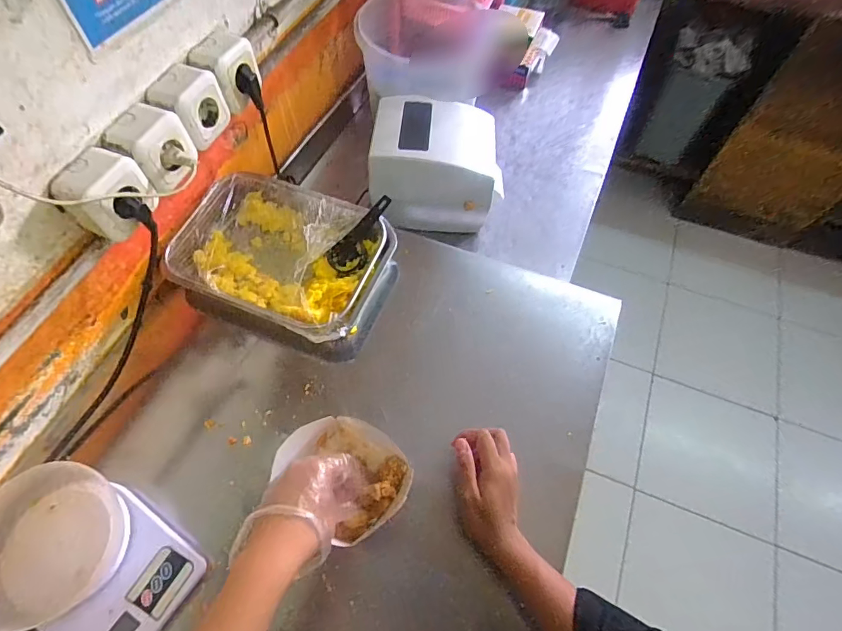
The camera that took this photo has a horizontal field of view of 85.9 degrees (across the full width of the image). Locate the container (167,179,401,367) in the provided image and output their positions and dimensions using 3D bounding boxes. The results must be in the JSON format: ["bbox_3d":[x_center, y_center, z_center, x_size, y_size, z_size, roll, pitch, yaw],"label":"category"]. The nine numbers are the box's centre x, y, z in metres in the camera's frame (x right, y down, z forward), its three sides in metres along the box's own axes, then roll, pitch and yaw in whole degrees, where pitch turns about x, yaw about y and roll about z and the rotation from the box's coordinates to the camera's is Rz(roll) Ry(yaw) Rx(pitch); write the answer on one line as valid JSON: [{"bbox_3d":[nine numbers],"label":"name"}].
[{"bbox_3d":[-0.203,-0.083,0.694,0.297,0.097,0.221,19,62,10],"label":"container"}]

